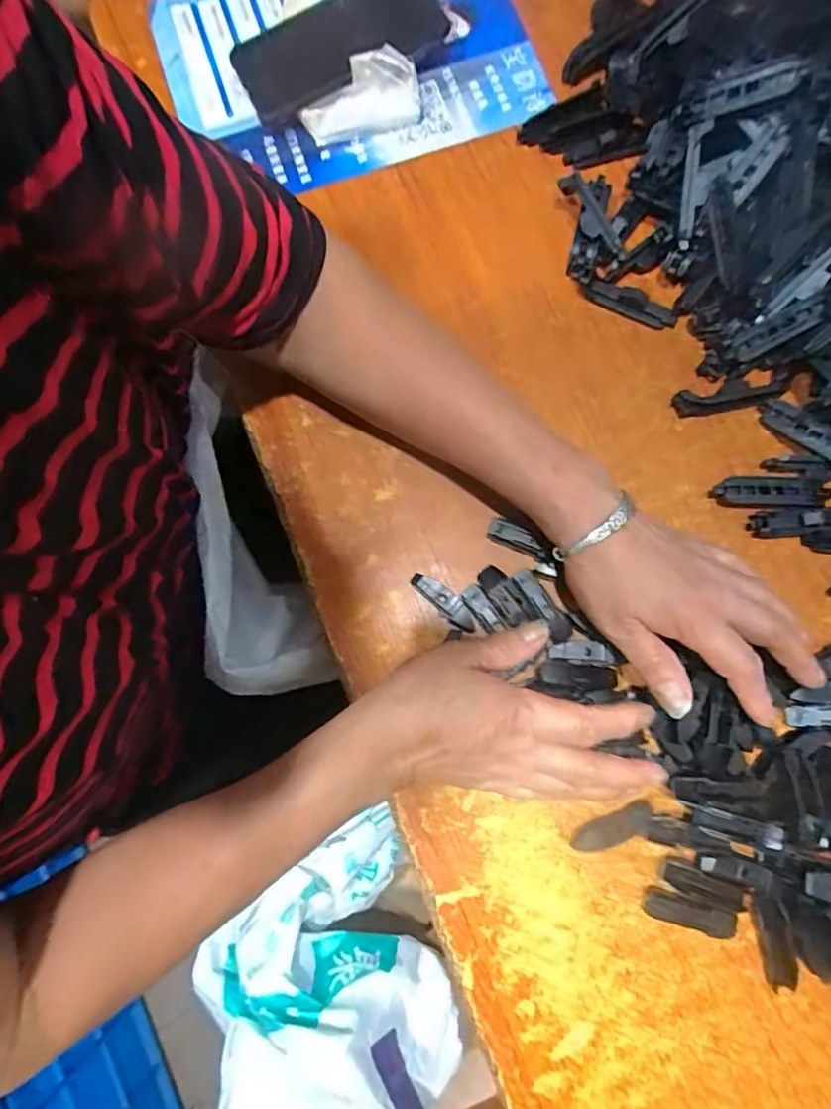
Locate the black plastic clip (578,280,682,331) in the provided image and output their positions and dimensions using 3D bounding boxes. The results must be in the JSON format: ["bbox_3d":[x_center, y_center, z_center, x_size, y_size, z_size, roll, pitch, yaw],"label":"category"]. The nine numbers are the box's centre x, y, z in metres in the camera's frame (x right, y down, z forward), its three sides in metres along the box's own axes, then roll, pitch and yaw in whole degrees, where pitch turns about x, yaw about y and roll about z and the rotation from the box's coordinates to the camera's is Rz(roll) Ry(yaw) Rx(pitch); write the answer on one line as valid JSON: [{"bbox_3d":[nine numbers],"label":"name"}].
[{"bbox_3d":[0.153,-0.181,0.408,0.069,0.010,0.017,28,81,6],"label":"black plastic clip"}]

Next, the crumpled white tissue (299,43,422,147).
[{"bbox_3d":[-0.042,-0.344,0.426,0.087,0.038,0.033,-5,79,0],"label":"crumpled white tissue"}]

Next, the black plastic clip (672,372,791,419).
[{"bbox_3d":[0.220,-0.111,0.391,0.081,0.013,0.020,-15,80,-2],"label":"black plastic clip"}]

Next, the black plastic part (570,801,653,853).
[{"bbox_3d":[0.120,0.167,0.343,0.053,0.010,0.019,-25,80,-3],"label":"black plastic part"}]

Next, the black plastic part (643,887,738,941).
[{"bbox_3d":[0.161,0.211,0.333,0.048,0.011,0.015,10,80,15],"label":"black plastic part"}]

